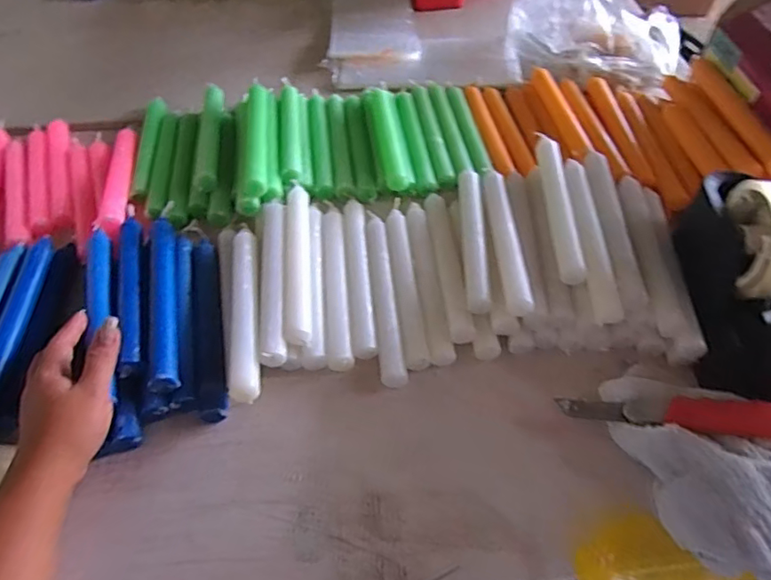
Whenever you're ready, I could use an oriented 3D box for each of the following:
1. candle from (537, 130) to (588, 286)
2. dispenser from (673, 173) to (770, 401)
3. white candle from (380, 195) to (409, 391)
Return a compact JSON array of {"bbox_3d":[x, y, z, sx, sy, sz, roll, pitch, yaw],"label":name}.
[{"bbox_3d":[0.172,-0.085,0.547,0.021,0.028,0.208,2,51,4],"label":"candle"},{"bbox_3d":[0.287,-0.013,0.445,0.060,0.123,0.178,-8,51,-3],"label":"dispenser"},{"bbox_3d":[0.008,-0.007,0.529,0.023,0.017,0.222,-1,50,2],"label":"white candle"}]

